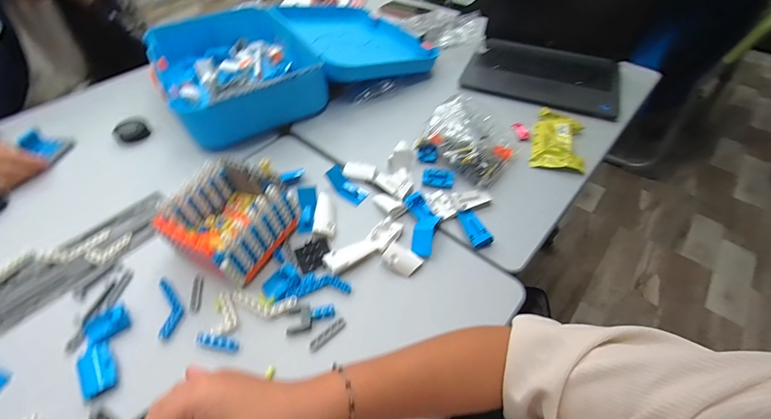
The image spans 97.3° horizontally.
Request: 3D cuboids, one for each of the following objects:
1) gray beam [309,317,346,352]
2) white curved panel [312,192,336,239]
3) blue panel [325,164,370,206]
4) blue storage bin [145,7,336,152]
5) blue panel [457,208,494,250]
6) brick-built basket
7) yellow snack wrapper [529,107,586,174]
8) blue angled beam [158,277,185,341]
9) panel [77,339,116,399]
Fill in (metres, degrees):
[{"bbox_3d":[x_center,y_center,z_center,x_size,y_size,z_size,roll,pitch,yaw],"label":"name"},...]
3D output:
[{"bbox_3d":[-0.069,0.151,0.407,0.050,0.010,0.013,-36,58,-26],"label":"gray beam"},{"bbox_3d":[-0.089,0.008,0.503,0.028,0.018,0.074,-3,50,-1],"label":"white curved panel"},{"bbox_3d":[-0.063,-0.039,0.548,0.072,0.015,0.032,45,61,6],"label":"blue panel"},{"bbox_3d":[-0.318,-0.304,0.725,0.277,0.102,0.404,-24,53,-18],"label":"blue storage bin"},{"bbox_3d":[0.128,0.026,0.492,0.028,0.012,0.065,-17,51,-13],"label":"blue panel"},{"bbox_3d":[-0.211,0.010,0.462,0.132,0.085,0.134,21,53,18],"label":"brick-built basket"},{"bbox_3d":[0.313,-0.130,0.612,0.086,0.017,0.147,12,51,11],"label":"yellow snack wrapper"},{"bbox_3d":[-0.268,0.118,0.424,0.026,0.010,0.081,-18,52,-13],"label":"blue angled beam"},{"bbox_3d":[-0.321,0.177,0.377,0.031,0.008,0.061,-31,56,-23],"label":"panel"}]

